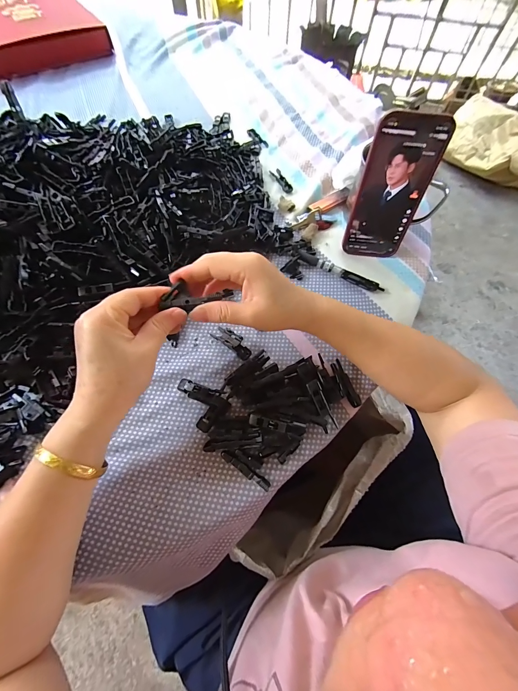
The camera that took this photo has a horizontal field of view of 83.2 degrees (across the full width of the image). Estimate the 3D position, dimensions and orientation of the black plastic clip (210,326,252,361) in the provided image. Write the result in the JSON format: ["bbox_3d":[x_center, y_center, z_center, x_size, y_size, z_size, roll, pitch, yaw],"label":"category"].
[{"bbox_3d":[-0.031,-0.005,0.336,0.053,0.017,0.017,38,69,14],"label":"black plastic clip"}]

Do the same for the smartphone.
[{"bbox_3d":[0.156,-0.177,0.346,0.077,0.157,0.006,6,50,3],"label":"smartphone"}]

